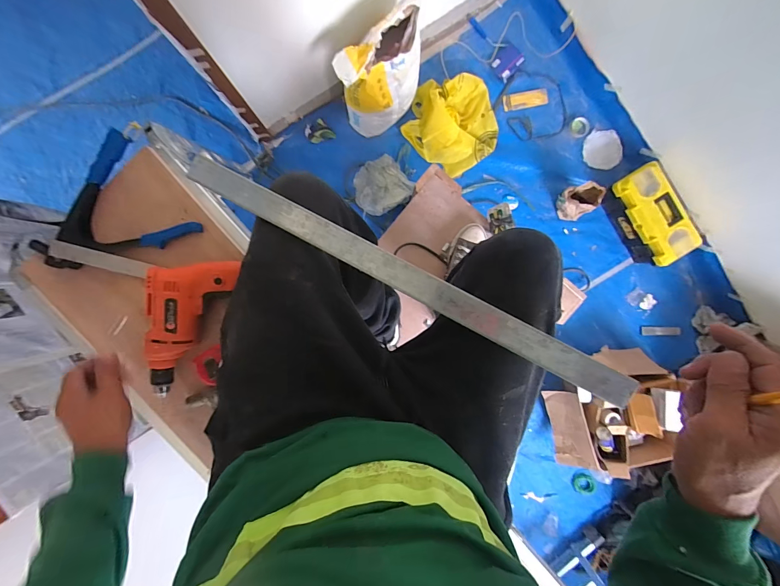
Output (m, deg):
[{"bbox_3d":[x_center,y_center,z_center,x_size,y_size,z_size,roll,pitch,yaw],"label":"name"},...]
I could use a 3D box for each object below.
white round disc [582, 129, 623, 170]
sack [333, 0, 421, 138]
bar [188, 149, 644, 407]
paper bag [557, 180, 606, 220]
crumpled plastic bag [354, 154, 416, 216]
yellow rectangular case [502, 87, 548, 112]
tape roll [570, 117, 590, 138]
[{"bbox_3d":[0.962,-0.646,1.531,0.154,0.017,0.169,3,103,12],"label":"white round disc"},{"bbox_3d":[-0.032,-0.791,1.272,0.321,0.463,0.169,-35,92,0],"label":"sack"},{"bbox_3d":[0.003,-0.026,0.429,0.618,0.007,0.036,28,95,7],"label":"bar"},{"bbox_3d":[0.798,-0.385,1.440,0.116,0.191,0.129,-15,92,-1],"label":"paper bag"},{"bbox_3d":[-0.045,-0.476,1.506,0.244,0.059,0.240,-35,92,0],"label":"crumpled plastic bag"},{"bbox_3d":[0.616,-0.876,1.529,0.213,0.014,0.076,-13,95,-4],"label":"yellow rectangular case"},{"bbox_3d":[0.850,-0.741,1.509,0.080,0.016,0.087,0,94,-5],"label":"tape roll"}]

